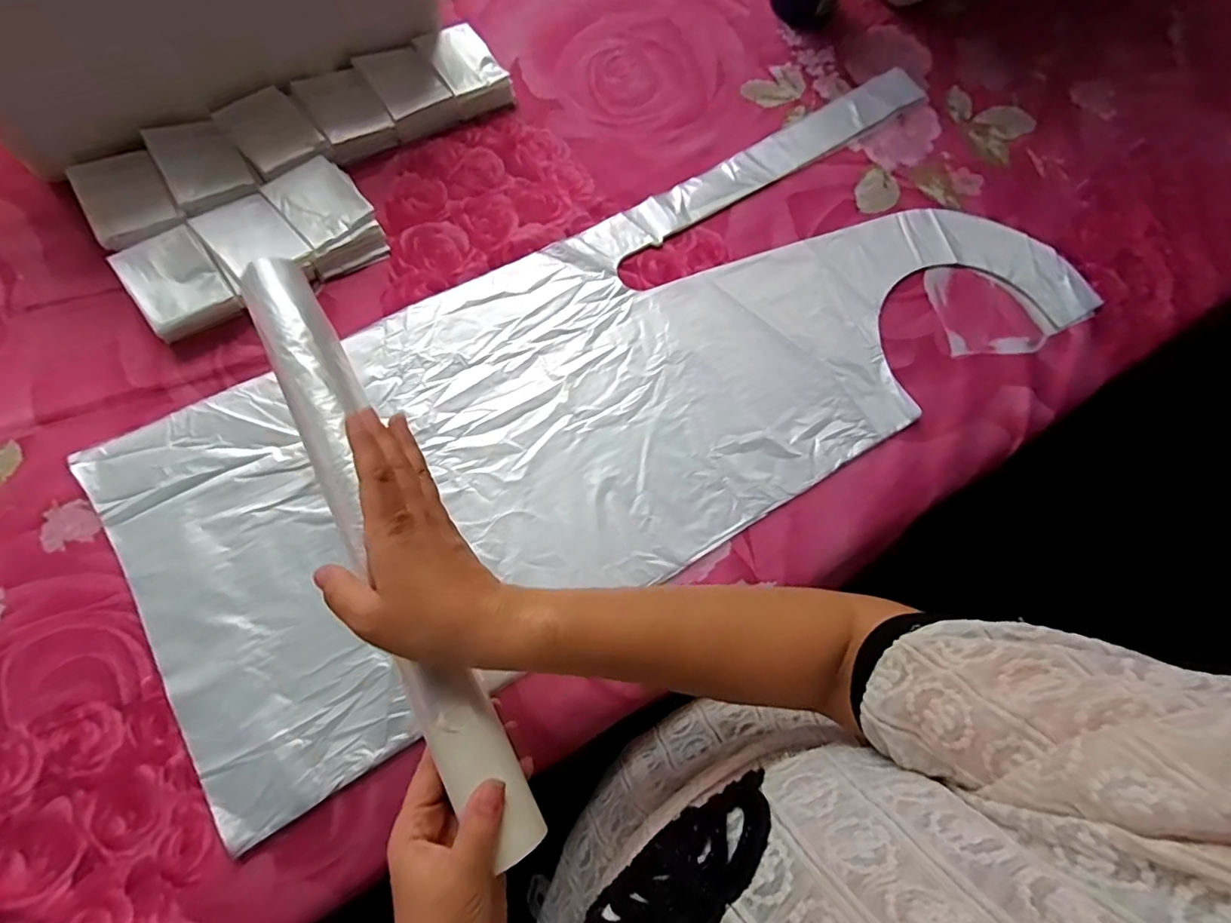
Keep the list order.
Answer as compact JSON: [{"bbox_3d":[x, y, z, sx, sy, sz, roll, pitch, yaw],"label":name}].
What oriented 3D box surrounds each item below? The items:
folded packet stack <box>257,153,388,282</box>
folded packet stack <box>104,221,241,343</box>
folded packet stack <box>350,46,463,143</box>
[{"bbox_3d":[-0.257,-0.219,0.494,0.068,0.026,0.104,-33,77,-15],"label":"folded packet stack"},{"bbox_3d":[-0.365,-0.151,0.459,0.065,0.028,0.082,-34,77,-15],"label":"folded packet stack"},{"bbox_3d":[-0.205,-0.368,0.547,0.065,0.030,0.090,-30,76,-14],"label":"folded packet stack"}]

